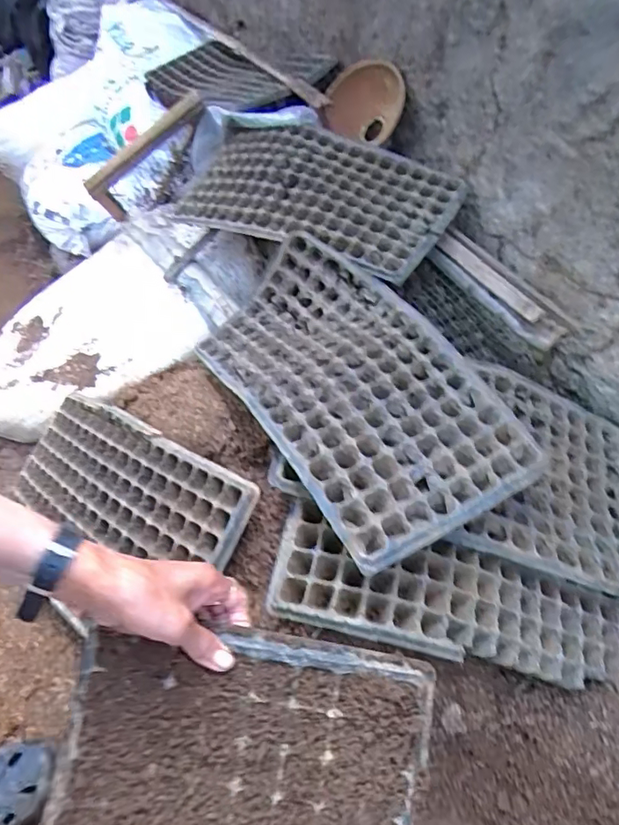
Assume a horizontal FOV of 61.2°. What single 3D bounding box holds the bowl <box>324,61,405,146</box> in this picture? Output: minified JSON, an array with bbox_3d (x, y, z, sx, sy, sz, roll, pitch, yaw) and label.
[{"bbox_3d":[0.104,-0.593,1.009,0.144,0.126,0.085,0,45,5],"label":"bowl"}]

